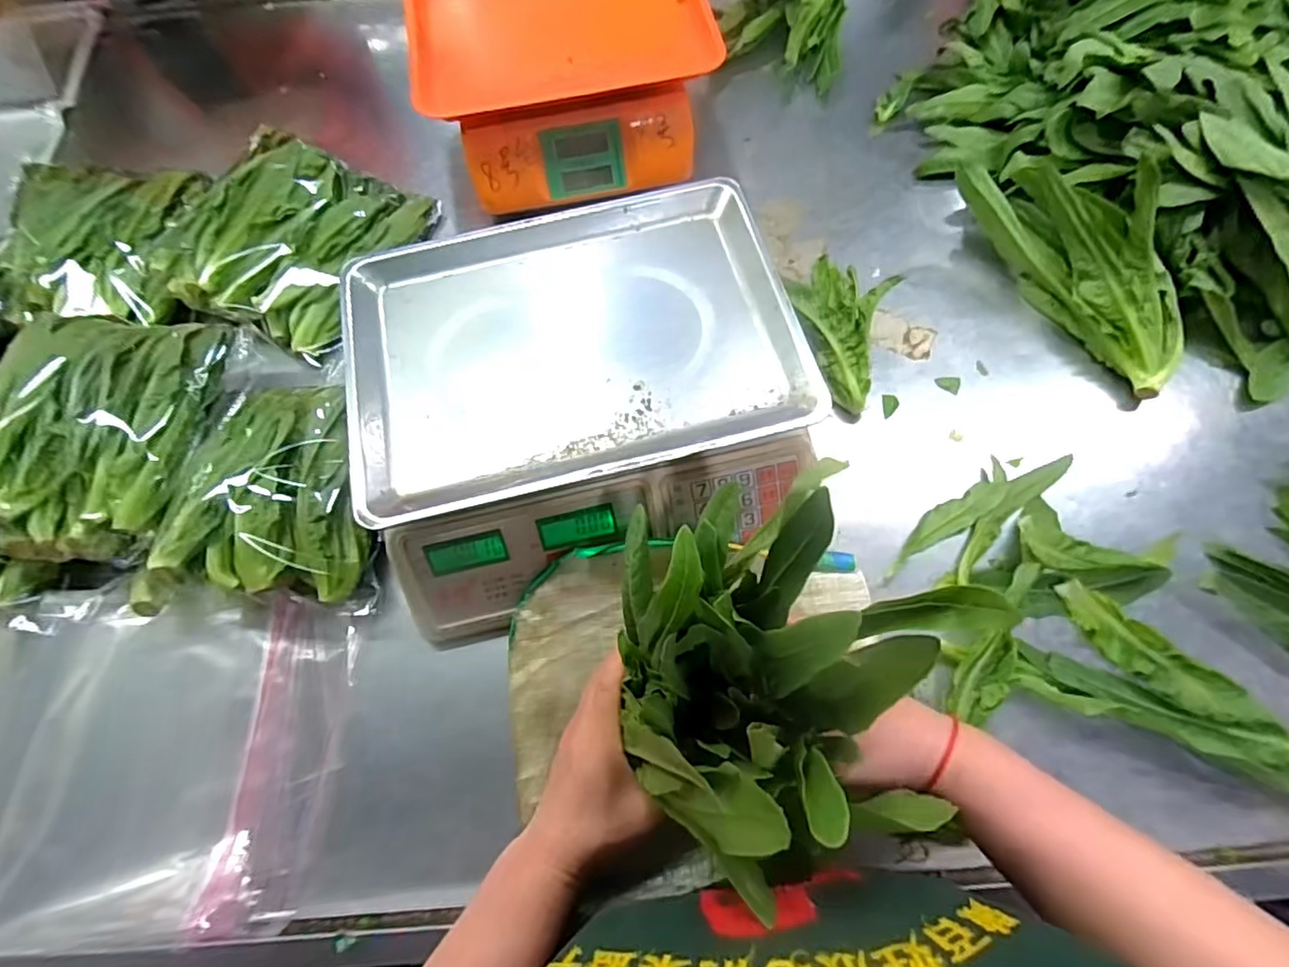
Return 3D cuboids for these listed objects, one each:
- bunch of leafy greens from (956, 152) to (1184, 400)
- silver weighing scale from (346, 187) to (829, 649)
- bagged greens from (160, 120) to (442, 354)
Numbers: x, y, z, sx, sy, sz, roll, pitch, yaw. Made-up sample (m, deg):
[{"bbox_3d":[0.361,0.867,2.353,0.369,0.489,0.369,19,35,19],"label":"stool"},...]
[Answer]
[{"bbox_3d":[0.404,-0.213,0.541,0.061,0.117,0.252,-30,70,-9],"label":"bunch of leafy greens"},{"bbox_3d":[-0.050,-0.071,0.501,0.348,0.109,0.301,-16,69,-3],"label":"silver weighing scale"},{"bbox_3d":[-0.353,-0.250,0.603,0.186,0.062,0.216,23,71,11],"label":"bagged greens"}]

